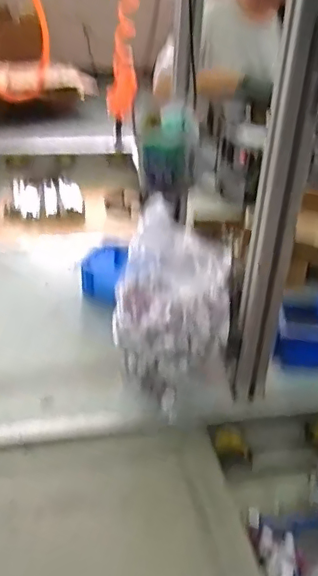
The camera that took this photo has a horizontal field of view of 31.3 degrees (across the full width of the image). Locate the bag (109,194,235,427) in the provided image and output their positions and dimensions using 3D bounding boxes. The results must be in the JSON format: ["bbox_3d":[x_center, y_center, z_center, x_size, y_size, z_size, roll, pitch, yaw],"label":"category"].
[{"bbox_3d":[0.016,0.036,0.773,0.156,0.205,0.183,3,32,-1],"label":"bag"}]

